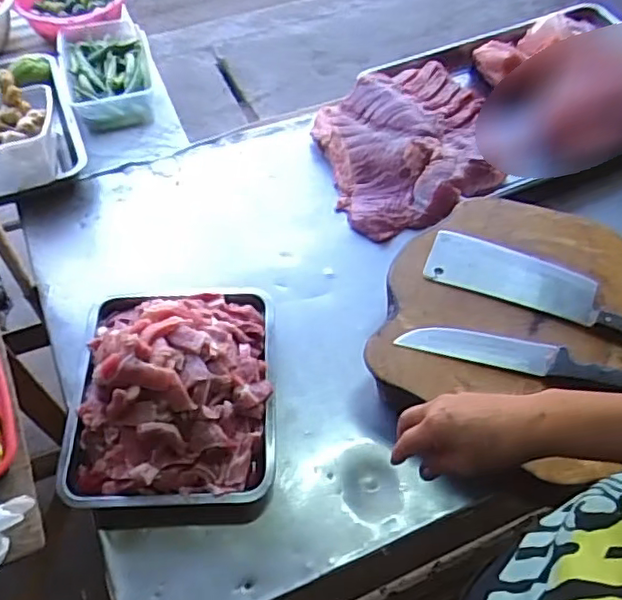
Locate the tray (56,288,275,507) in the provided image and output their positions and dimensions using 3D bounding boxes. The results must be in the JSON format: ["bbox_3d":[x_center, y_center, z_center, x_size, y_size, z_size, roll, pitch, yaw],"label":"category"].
[{"bbox_3d":[-0.177,0.097,0.785,0.256,0.129,0.309,-1,55,-3],"label":"tray"}]

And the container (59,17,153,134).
[{"bbox_3d":[-0.389,-0.430,1.183,0.159,0.065,0.256,-11,56,-10],"label":"container"}]

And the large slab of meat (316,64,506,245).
[{"bbox_3d":[0.183,-0.280,1.090,0.342,0.077,0.306,-23,59,-17],"label":"large slab of meat"}]

